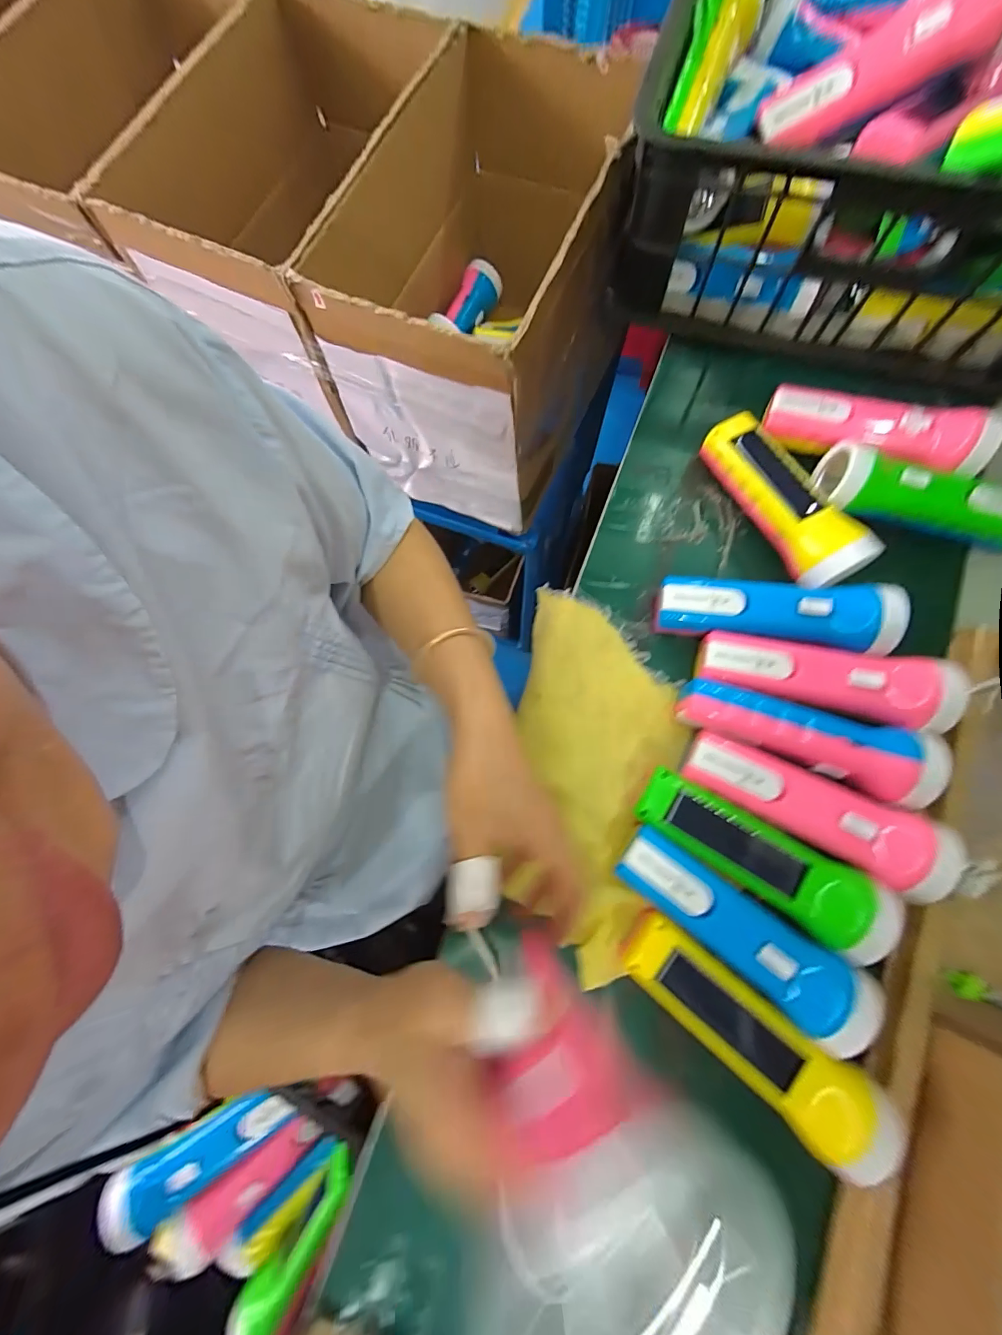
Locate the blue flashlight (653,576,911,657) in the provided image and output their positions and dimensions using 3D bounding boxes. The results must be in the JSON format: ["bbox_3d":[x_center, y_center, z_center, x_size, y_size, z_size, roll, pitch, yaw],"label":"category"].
[{"bbox_3d":[0.207,-0.039,0.337,0.168,0.054,0.048,6,78,2],"label":"blue flashlight"}]

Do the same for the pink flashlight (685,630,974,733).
[{"bbox_3d":[0.233,0.008,0.323,0.166,0.052,0.049,13,79,3],"label":"pink flashlight"}]

